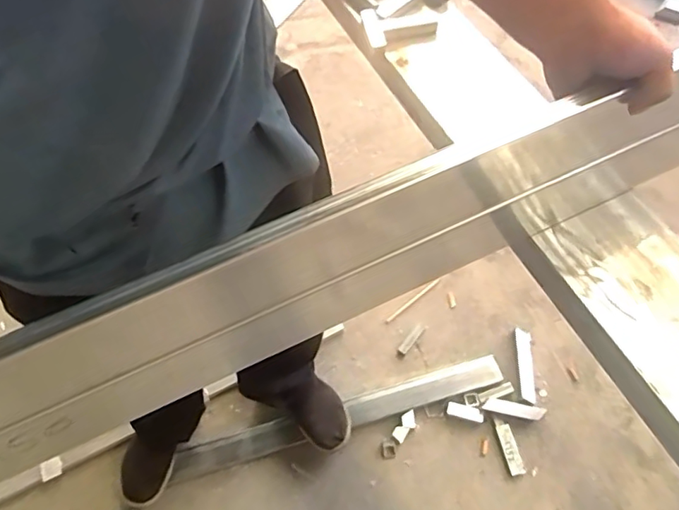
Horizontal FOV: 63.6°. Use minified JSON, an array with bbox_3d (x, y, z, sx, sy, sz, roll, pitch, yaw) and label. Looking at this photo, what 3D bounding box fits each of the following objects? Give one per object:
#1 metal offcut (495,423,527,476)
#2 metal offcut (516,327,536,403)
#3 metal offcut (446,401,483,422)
[{"bbox_3d":[0.361,0.410,1.157,0.031,0.010,0.101,-16,67,1],"label":"metal offcut"},{"bbox_3d":[0.418,0.250,1.238,0.028,0.032,0.169,2,59,6],"label":"metal offcut"},{"bbox_3d":[0.272,0.338,1.184,0.079,0.020,0.027,11,61,26],"label":"metal offcut"}]

